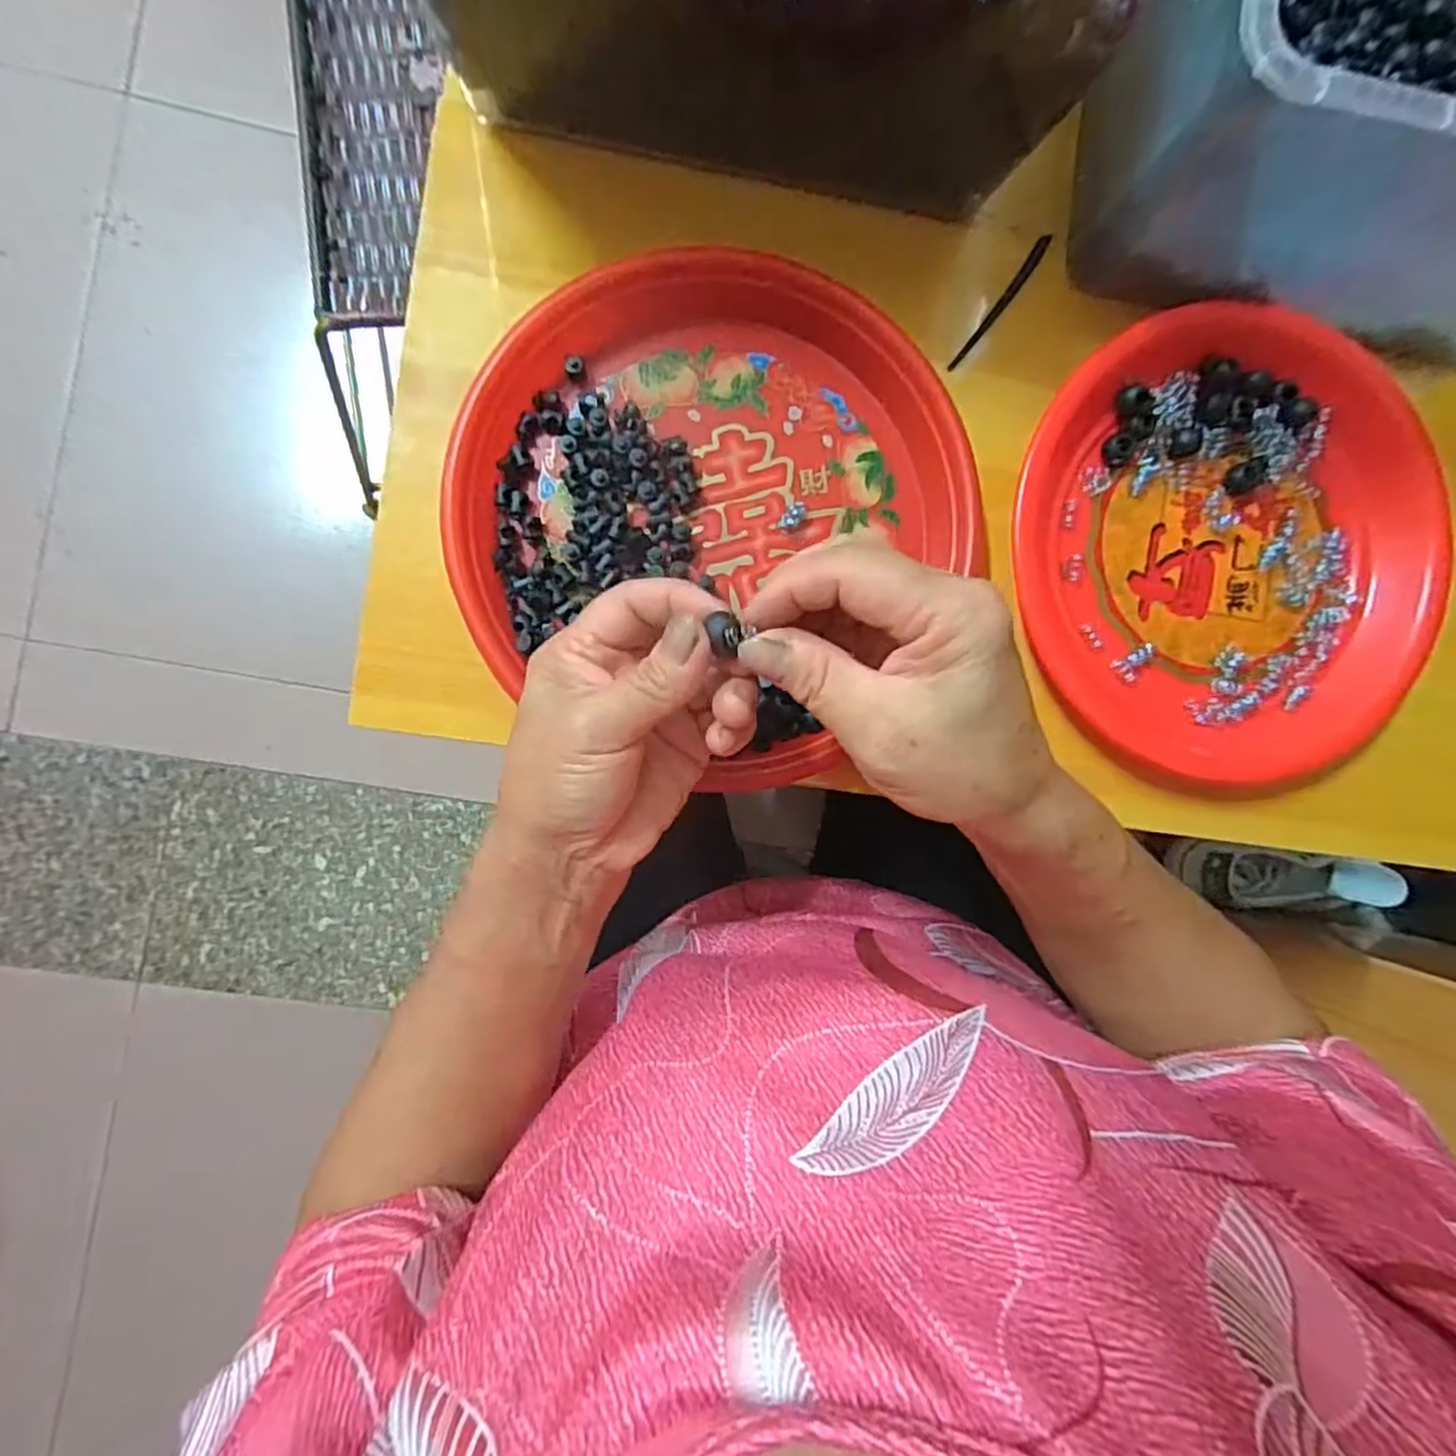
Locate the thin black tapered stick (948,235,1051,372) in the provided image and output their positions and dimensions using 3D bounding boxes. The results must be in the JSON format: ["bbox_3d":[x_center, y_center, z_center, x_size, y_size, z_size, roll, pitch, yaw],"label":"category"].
[{"bbox_3d":[0.138,-0.214,0.366,0.007,0.007,0.075,37,99,-5],"label":"thin black tapered stick"}]

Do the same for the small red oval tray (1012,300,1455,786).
[{"bbox_3d":[0.249,-0.088,0.361,0.218,0.027,0.220,-5,90,-6],"label":"small red oval tray"}]

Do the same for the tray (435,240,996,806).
[{"bbox_3d":[-0.004,-0.093,0.335,0.229,0.029,0.232,0,90,-6],"label":"tray"}]

